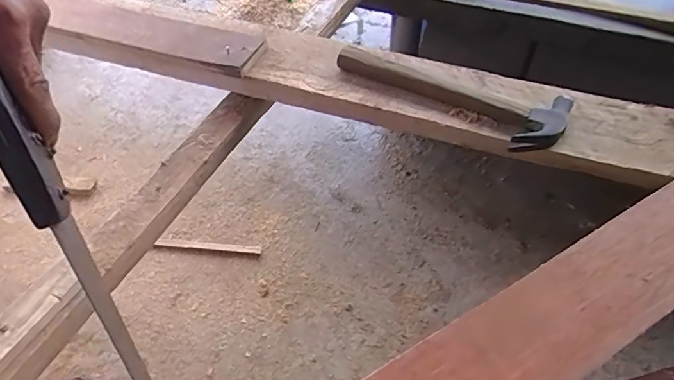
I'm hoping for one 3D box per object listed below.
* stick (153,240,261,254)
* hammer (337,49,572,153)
[{"bbox_3d":[-0.323,0.142,1.186,0.261,0.015,0.022,3,46,3],"label":"stick"},{"bbox_3d":[0.154,-0.140,0.698,0.344,0.025,0.111,19,49,18],"label":"hammer"}]

